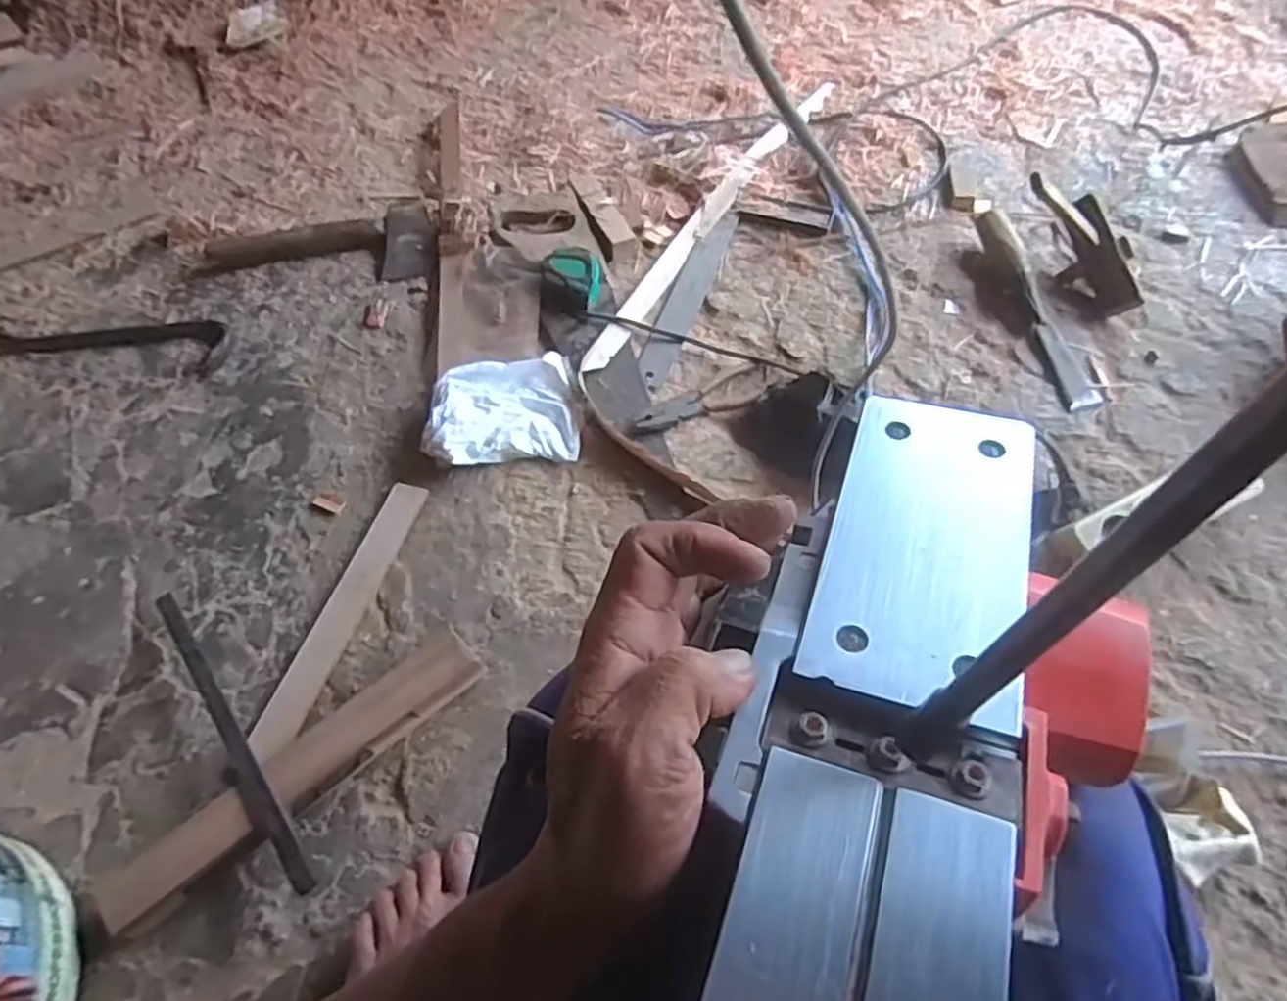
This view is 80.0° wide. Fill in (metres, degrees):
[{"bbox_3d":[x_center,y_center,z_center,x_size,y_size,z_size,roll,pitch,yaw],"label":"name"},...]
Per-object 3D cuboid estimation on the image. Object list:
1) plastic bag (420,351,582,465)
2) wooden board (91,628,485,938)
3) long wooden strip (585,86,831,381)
[{"bbox_3d":[-0.151,-0.099,0.824,0.161,0.042,0.135,-9,60,-4],"label":"plastic bag"},{"bbox_3d":[-0.282,0.228,0.638,0.326,0.042,0.049,-35,65,-18],"label":"wooden board"},{"bbox_3d":[0.100,-0.386,1.004,0.038,0.021,0.636,28,64,16],"label":"long wooden strip"}]

